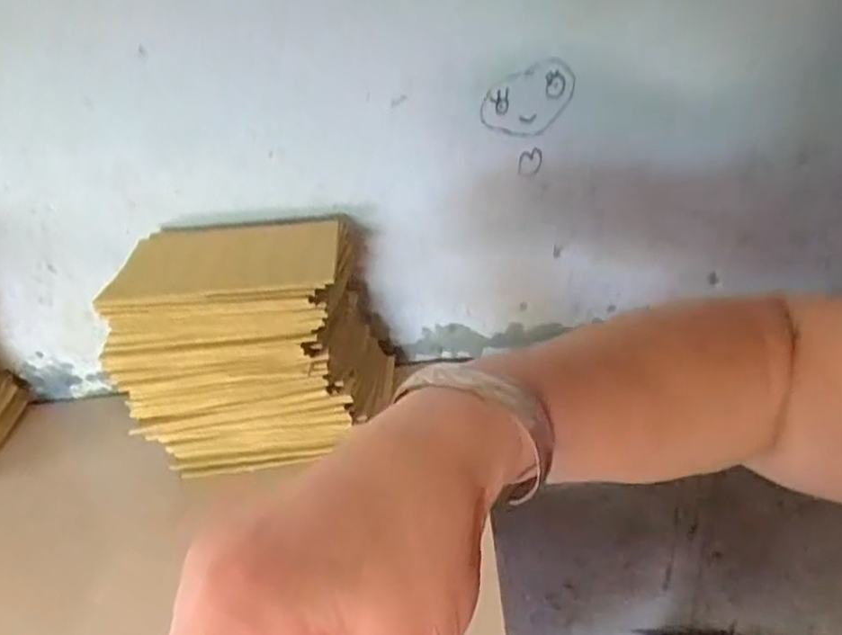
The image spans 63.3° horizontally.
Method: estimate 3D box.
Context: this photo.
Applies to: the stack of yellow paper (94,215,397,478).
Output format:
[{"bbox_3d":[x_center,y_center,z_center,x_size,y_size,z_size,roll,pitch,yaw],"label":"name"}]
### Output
[{"bbox_3d":[-0.155,0.015,0.668,0.225,0.198,0.168,-3,29,6],"label":"stack of yellow paper"}]

